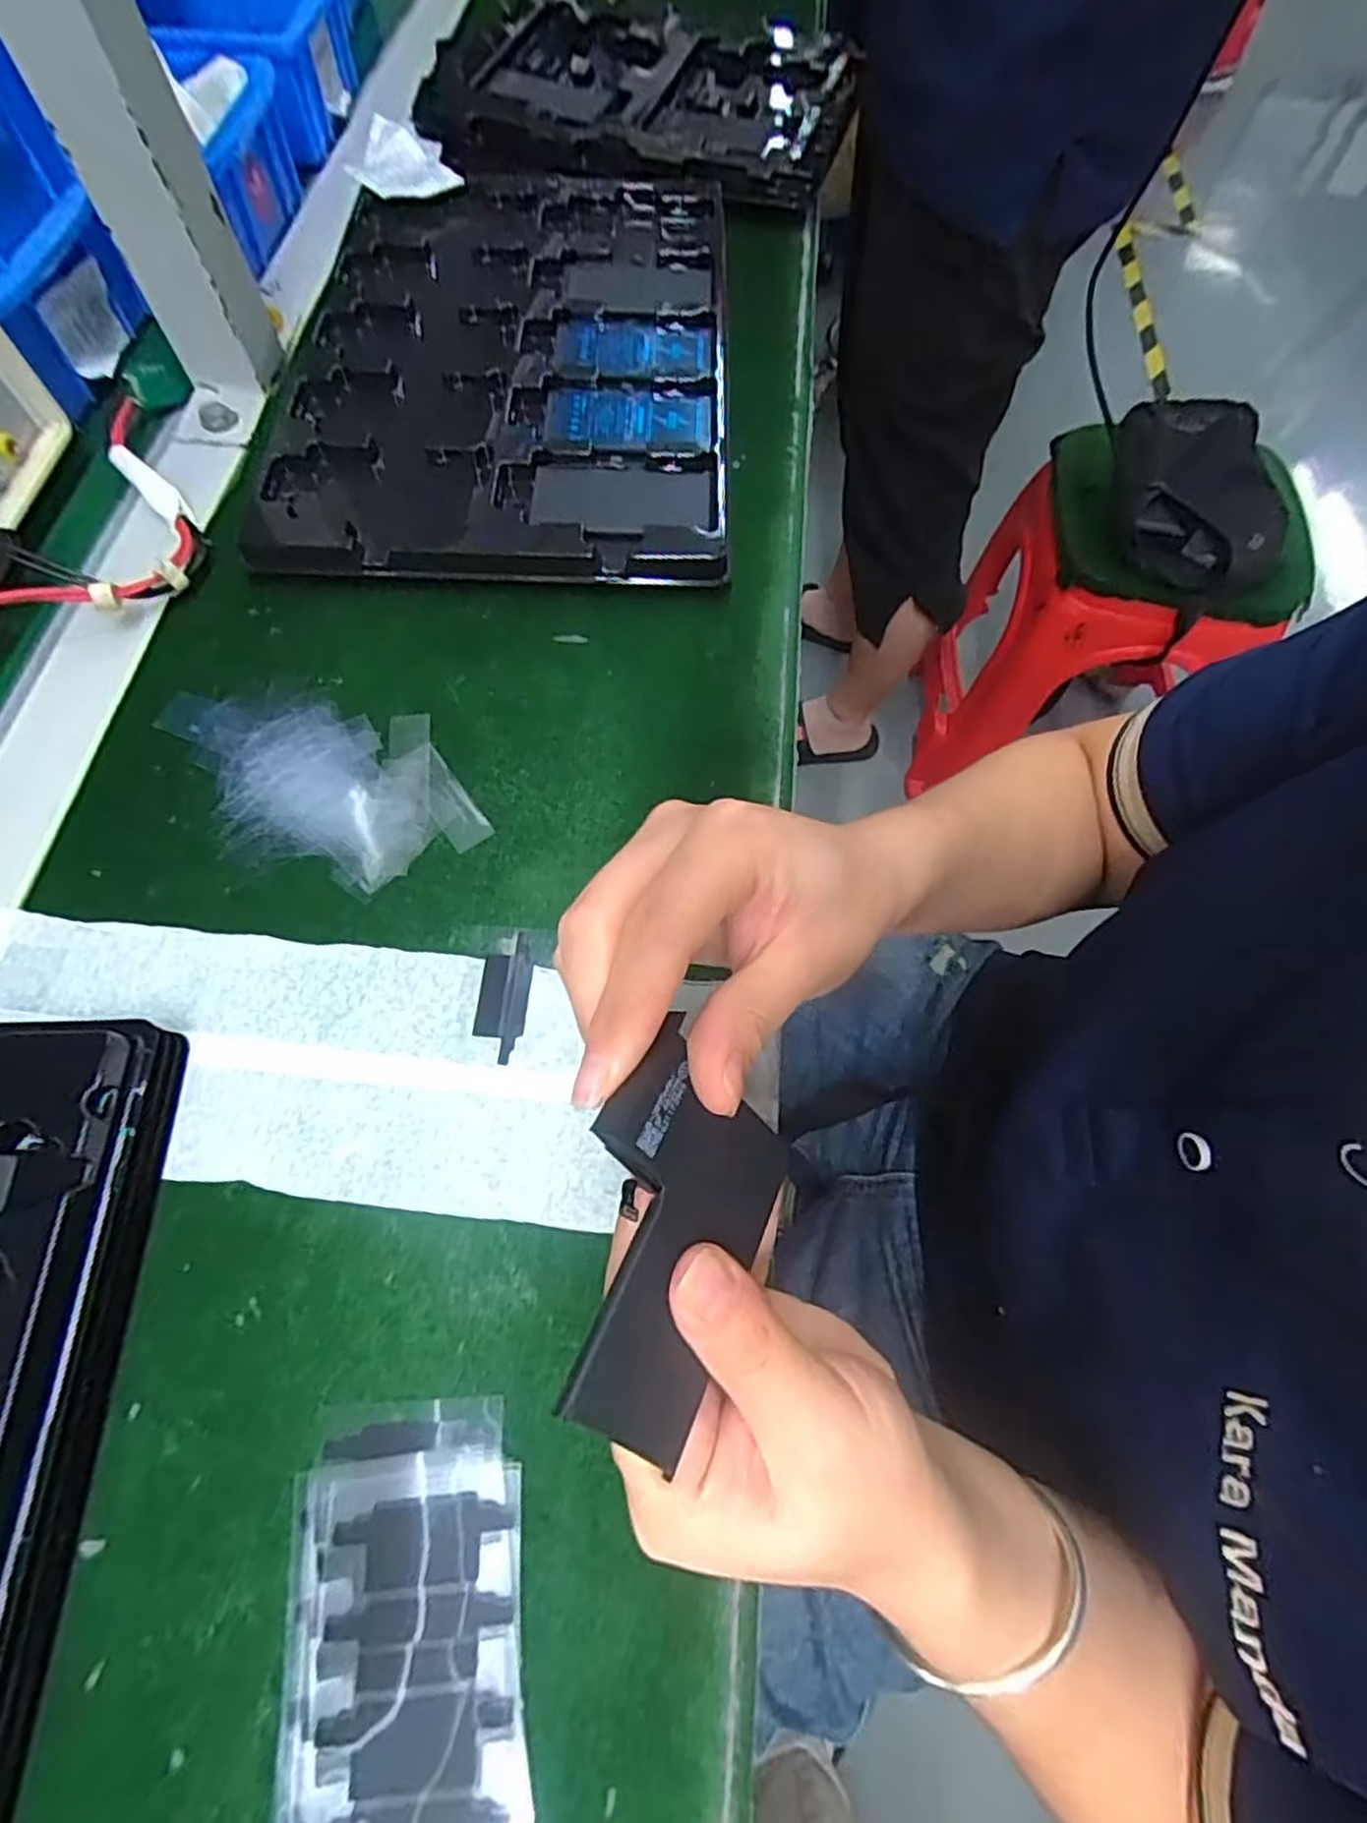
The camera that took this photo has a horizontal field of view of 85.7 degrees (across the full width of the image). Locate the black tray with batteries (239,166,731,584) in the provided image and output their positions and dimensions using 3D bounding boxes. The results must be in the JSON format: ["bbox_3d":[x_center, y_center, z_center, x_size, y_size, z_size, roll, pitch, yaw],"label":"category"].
[{"bbox_3d":[-0.092,-0.309,0.405,0.224,0.018,0.321,1,66,-2],"label":"black tray with batteries"}]

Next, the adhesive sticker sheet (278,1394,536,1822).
[{"bbox_3d":[-0.077,0.205,0.203,0.064,0.004,0.119,-6,66,-5],"label":"adhesive sticker sheet"}]

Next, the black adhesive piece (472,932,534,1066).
[{"bbox_3d":[-0.069,0.033,0.280,0.019,0.004,0.047,4,66,-1],"label":"black adhesive piece"}]

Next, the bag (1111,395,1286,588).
[{"bbox_3d":[0.550,-0.465,0.802,0.152,0.070,0.241,2,66,-1],"label":"bag"}]

